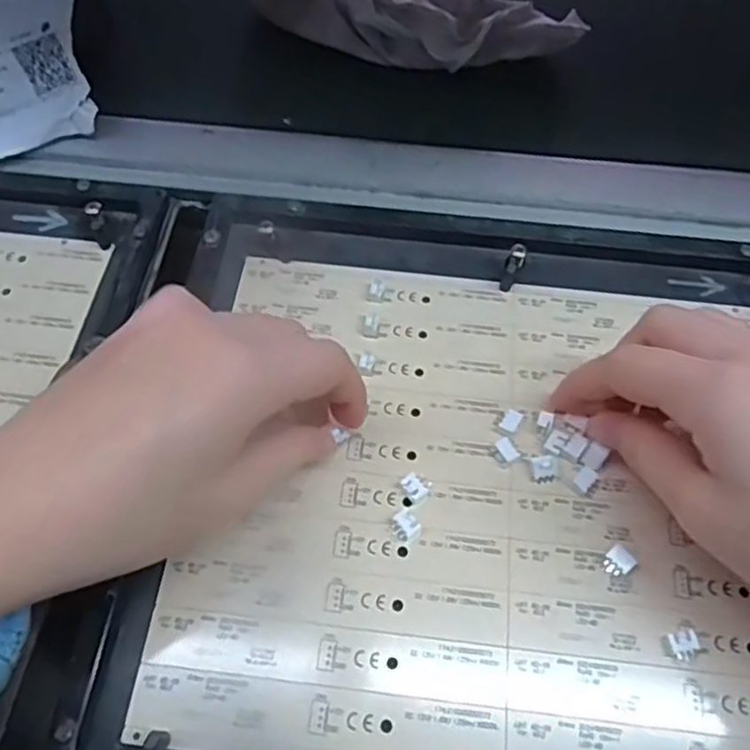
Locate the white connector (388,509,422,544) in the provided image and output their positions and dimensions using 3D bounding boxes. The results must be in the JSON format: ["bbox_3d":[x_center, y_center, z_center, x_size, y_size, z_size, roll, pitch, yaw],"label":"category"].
[{"bbox_3d":[0.011,0.059,0.263,0.011,0.007,0.009,40,69,19],"label":"white connector"}]

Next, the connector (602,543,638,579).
[{"bbox_3d":[0.093,0.071,0.258,0.009,0.008,0.010,-32,66,-16],"label":"connector"}]

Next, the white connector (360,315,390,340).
[{"bbox_3d":[0.000,-0.022,0.309,0.013,0.005,0.012,11,62,6],"label":"white connector"}]

